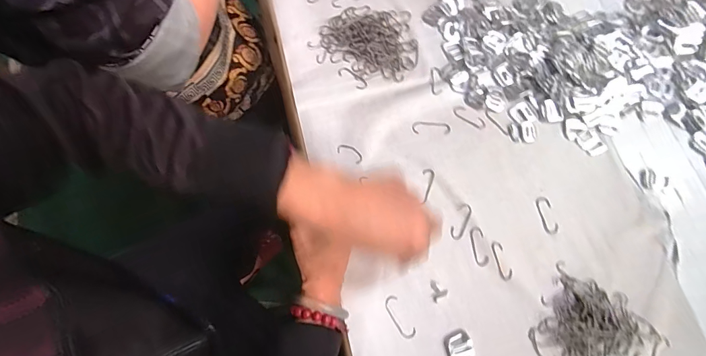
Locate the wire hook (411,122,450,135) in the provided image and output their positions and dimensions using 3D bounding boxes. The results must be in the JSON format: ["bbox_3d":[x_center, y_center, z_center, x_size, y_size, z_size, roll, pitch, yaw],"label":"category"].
[{"bbox_3d":[0.099,-0.064,0.485,0.047,0.004,0.017,1,71,2],"label":"wire hook"}]

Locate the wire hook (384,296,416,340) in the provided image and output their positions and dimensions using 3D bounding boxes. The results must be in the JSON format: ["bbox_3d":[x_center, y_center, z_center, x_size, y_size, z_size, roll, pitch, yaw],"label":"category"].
[{"bbox_3d":[0.051,0.152,0.418,0.017,0.004,0.047,-29,73,-8],"label":"wire hook"}]

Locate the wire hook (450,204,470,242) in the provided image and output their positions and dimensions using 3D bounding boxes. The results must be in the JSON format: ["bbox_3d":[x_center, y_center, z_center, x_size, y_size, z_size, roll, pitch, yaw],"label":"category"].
[{"bbox_3d":[0.125,0.050,0.446,0.015,0.004,0.044,22,73,9],"label":"wire hook"}]

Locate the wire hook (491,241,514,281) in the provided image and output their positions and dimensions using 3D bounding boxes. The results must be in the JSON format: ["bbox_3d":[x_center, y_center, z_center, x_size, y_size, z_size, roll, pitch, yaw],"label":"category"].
[{"bbox_3d":[0.166,0.092,0.429,0.014,0.004,0.043,-15,71,-4],"label":"wire hook"}]

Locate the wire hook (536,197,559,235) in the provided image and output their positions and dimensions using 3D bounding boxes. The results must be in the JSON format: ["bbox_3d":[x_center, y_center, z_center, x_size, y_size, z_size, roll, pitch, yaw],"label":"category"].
[{"bbox_3d":[0.224,0.043,0.442,0.017,0.004,0.044,-12,71,-3],"label":"wire hook"}]

